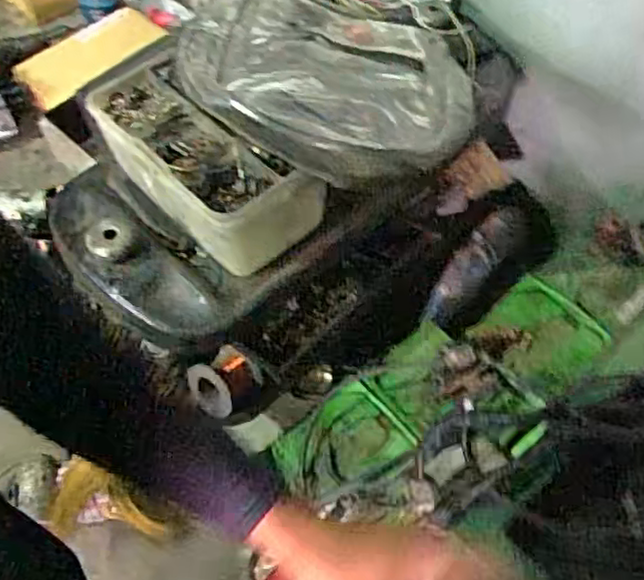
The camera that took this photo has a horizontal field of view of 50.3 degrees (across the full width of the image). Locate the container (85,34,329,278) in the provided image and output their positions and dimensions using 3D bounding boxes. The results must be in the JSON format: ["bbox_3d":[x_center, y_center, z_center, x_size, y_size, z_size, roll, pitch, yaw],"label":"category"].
[{"bbox_3d":[-0.150,-0.155,0.810,0.140,0.100,0.298,-37,64,-20],"label":"container"}]

